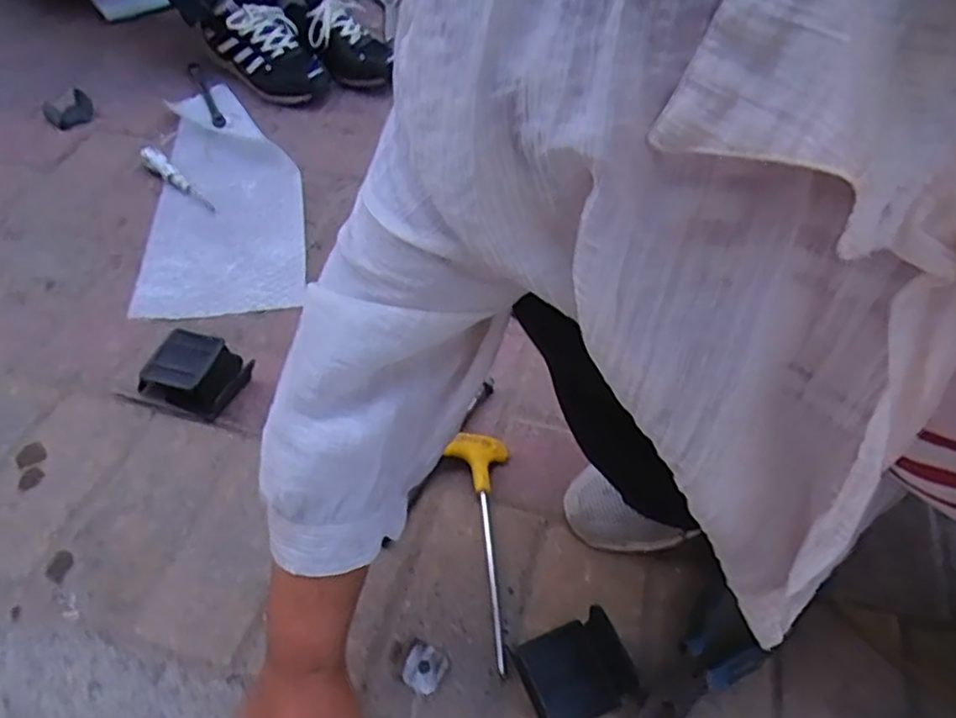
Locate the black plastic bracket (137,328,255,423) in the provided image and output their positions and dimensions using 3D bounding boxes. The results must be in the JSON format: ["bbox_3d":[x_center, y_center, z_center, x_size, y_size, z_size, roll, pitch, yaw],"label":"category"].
[{"bbox_3d":[-0.292,0.015,0.690,0.090,0.044,0.073,20,52,13],"label":"black plastic bracket"}]

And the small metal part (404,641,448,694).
[{"bbox_3d":[-0.042,0.242,0.523,0.031,0.008,0.031,29,55,20],"label":"small metal part"}]

